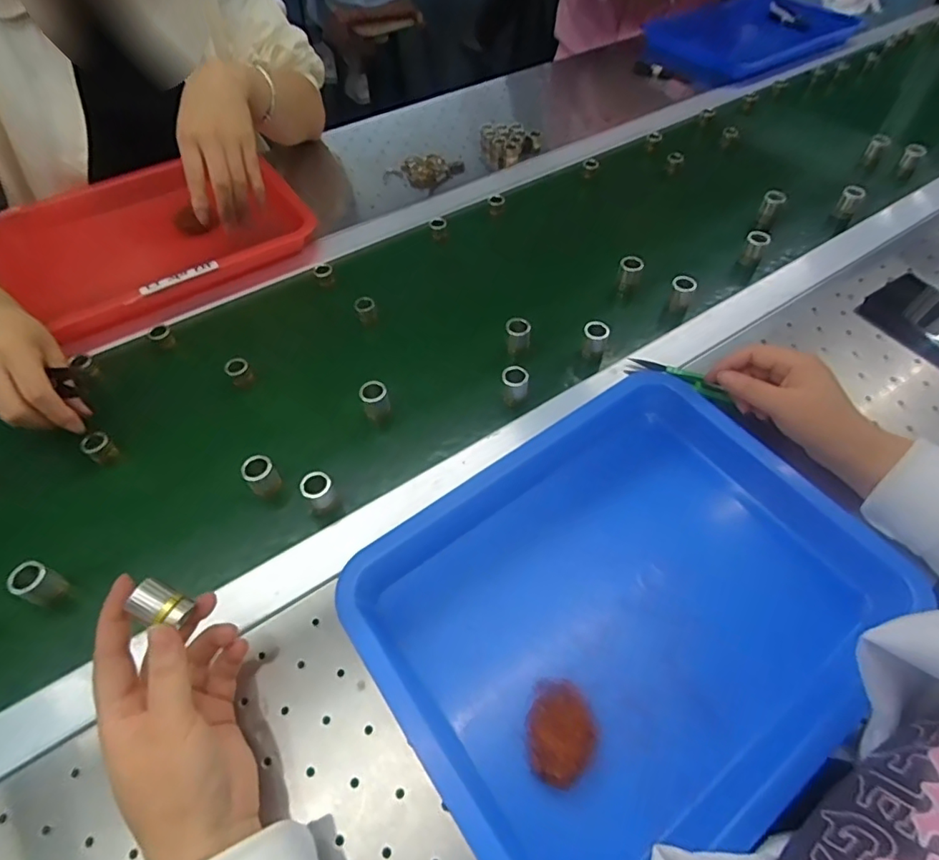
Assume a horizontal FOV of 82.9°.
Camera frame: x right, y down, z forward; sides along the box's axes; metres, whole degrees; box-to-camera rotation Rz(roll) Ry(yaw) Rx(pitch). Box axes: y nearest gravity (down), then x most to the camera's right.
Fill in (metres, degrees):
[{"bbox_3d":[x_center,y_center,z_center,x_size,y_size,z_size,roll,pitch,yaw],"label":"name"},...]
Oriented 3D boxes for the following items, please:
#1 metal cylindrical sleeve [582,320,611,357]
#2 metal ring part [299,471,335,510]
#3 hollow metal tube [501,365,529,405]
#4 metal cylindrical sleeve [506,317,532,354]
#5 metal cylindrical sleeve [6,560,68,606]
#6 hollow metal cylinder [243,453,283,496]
[{"bbox_3d":[0.118,-0.085,0.500,0.023,0.030,0.022,-1,54,1],"label":"metal cylindrical sleeve"},{"bbox_3d":[-0.116,0.051,0.416,0.022,0.037,0.022,-1,54,1],"label":"metal ring part"},{"bbox_3d":[0.040,-0.041,0.473,0.022,0.026,0.021,-6,54,-3],"label":"hollow metal tube"},{"bbox_3d":[0.046,-0.090,0.506,0.023,0.028,0.022,3,55,4],"label":"metal cylindrical sleeve"},{"bbox_3d":[-0.304,0.108,0.375,0.018,0.029,0.022,18,57,14],"label":"metal cylindrical sleeve"},{"bbox_3d":[-0.166,0.037,0.425,0.022,0.034,0.018,-30,59,-19],"label":"hollow metal cylinder"}]

